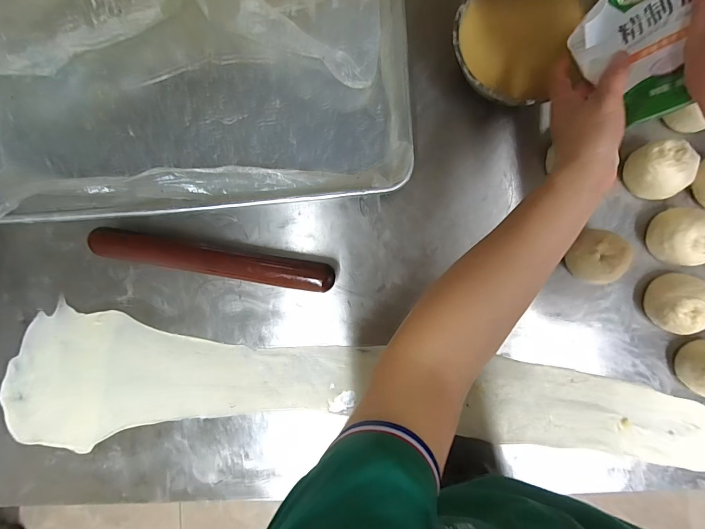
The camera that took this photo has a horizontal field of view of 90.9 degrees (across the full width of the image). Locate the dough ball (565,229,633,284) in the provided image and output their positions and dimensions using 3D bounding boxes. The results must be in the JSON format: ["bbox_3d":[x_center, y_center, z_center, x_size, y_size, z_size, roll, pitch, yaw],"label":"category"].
[{"bbox_3d":[0.300,-0.008,0.431,0.054,0.053,0.059,0,91,3],"label":"dough ball"}]

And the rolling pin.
[{"bbox_3d":[-0.183,-0.006,0.459,0.314,0.037,0.038,9,92,3],"label":"rolling pin"}]

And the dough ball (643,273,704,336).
[{"bbox_3d":[0.405,0.049,0.430,0.062,0.044,0.074,10,92,3],"label":"dough ball"}]

